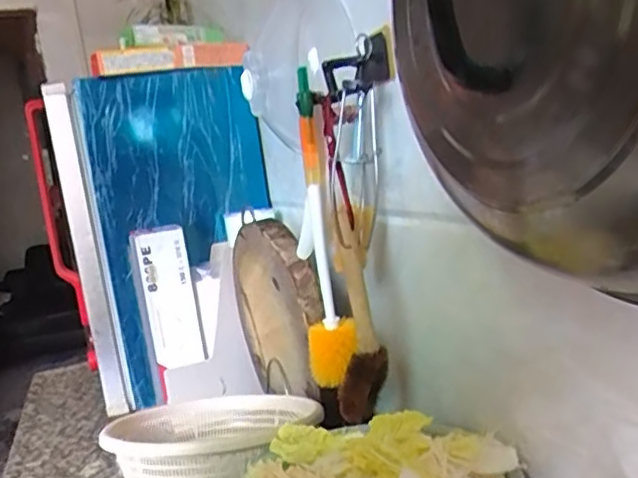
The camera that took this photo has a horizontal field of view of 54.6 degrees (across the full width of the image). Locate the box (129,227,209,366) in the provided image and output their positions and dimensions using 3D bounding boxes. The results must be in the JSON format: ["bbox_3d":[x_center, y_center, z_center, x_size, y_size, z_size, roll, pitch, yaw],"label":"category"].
[{"bbox_3d":[-0.263,0.095,1.079,0.088,0.229,0.099,-12,7,-14],"label":"box"}]

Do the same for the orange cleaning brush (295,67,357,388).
[{"bbox_3d":[-0.002,-0.007,0.689,0.053,0.337,0.059,-10,7,1],"label":"orange cleaning brush"}]

